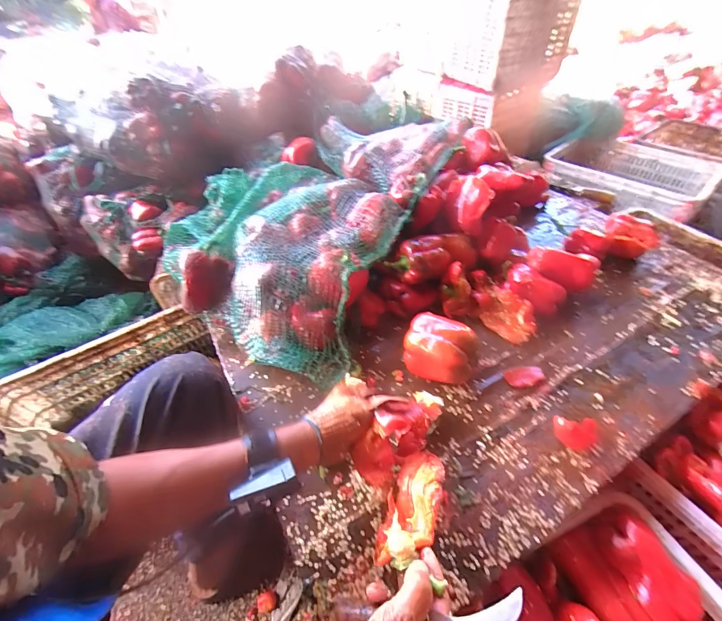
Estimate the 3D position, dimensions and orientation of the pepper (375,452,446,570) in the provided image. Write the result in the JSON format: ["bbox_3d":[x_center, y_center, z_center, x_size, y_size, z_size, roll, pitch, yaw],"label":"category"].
[{"bbox_3d":[0.061,0.220,0.390,0.060,0.049,0.128,9,48,13],"label":"pepper"}]

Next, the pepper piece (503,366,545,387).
[{"bbox_3d":[0.275,0.110,0.570,0.066,0.004,0.038,-14,47,-9],"label":"pepper piece"}]

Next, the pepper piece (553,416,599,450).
[{"bbox_3d":[0.314,0.180,0.497,0.058,0.029,0.042,1,47,5],"label":"pepper piece"}]

